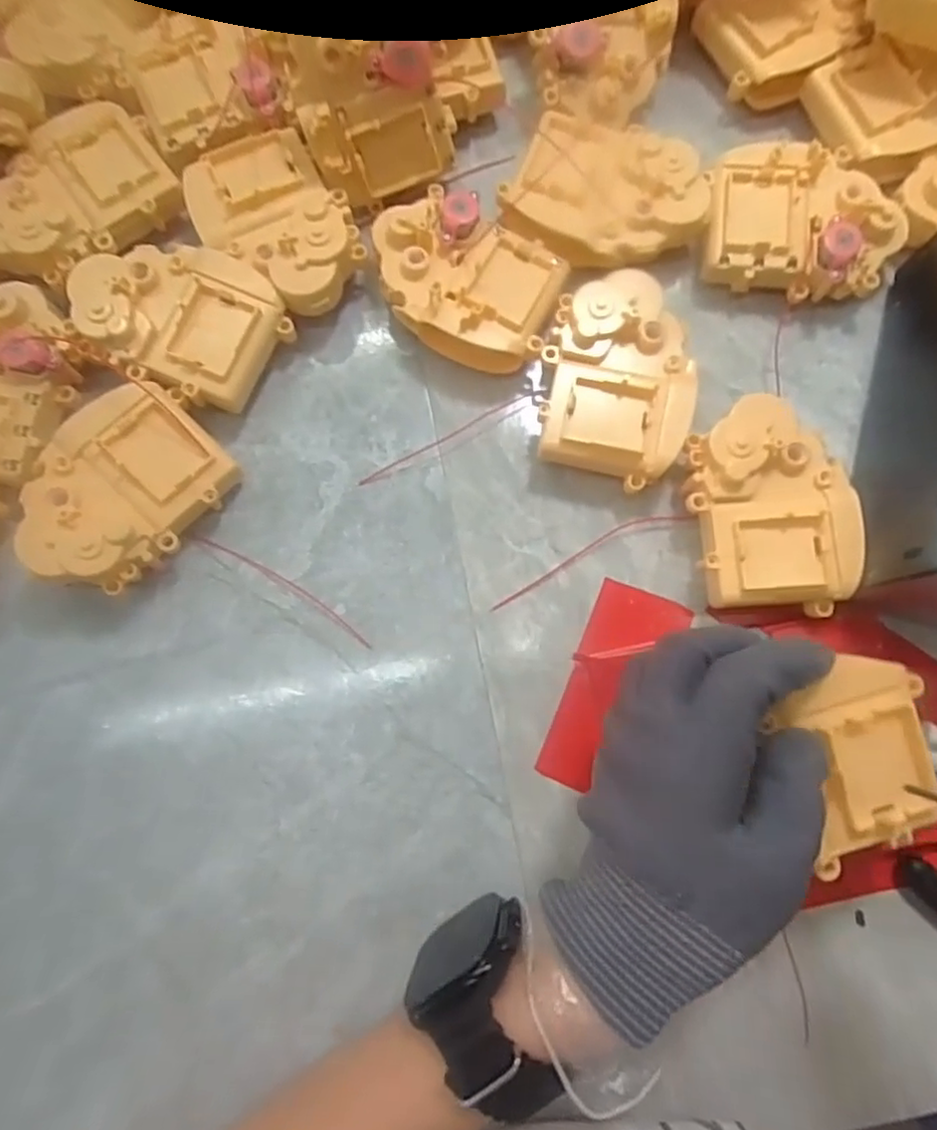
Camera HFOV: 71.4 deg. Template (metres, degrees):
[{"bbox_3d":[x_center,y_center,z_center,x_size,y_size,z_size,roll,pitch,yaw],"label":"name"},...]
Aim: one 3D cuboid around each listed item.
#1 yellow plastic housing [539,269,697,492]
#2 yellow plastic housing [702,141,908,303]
[{"bbox_3d":[0.074,-0.090,0.327,0.069,0.037,0.097,11,80,3],"label":"yellow plastic housing"},{"bbox_3d":[0.171,-0.178,0.343,0.094,0.039,0.076,1,80,1],"label":"yellow plastic housing"}]

